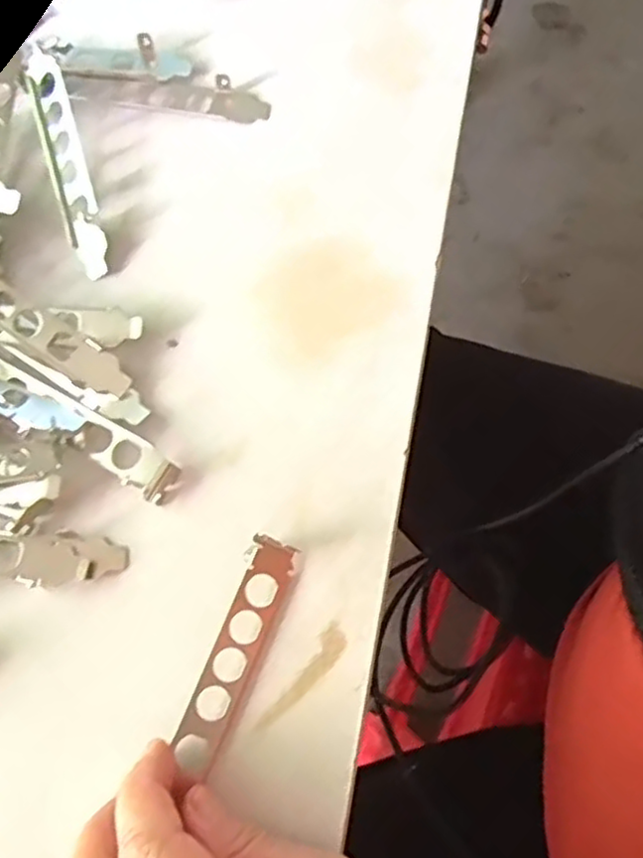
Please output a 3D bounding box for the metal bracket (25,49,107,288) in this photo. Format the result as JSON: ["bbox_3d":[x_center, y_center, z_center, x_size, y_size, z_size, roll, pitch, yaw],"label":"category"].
[{"bbox_3d":[-0.124,-0.130,0.330,0.020,0.017,0.117,-18,74,-1],"label":"metal bracket"}]

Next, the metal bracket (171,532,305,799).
[{"bbox_3d":[-0.034,0.089,0.271,0.020,0.009,0.094,21,76,6],"label":"metal bracket"}]

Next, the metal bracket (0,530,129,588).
[{"bbox_3d":[-0.143,0.051,0.287,0.117,0.014,0.026,2,75,5],"label":"metal bracket"}]

